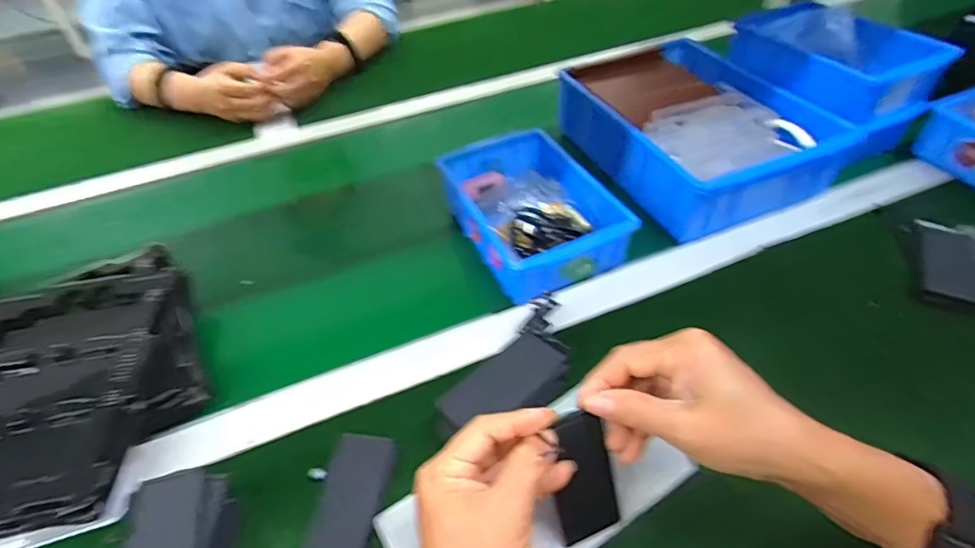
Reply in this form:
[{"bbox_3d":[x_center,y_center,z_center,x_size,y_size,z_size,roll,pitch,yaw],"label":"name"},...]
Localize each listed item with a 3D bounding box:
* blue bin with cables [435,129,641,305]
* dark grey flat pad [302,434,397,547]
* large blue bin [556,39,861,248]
[{"bbox_3d":[0.042,-0.074,0.532,0.136,0.059,0.203,-22,48,-16],"label":"blue bin with cables"},{"bbox_3d":[-0.099,0.163,0.351,0.046,0.010,0.097,6,47,10],"label":"dark grey flat pad"},{"bbox_3d":[0.245,-0.179,0.609,0.222,0.088,0.289,-20,48,-14],"label":"large blue bin"}]

